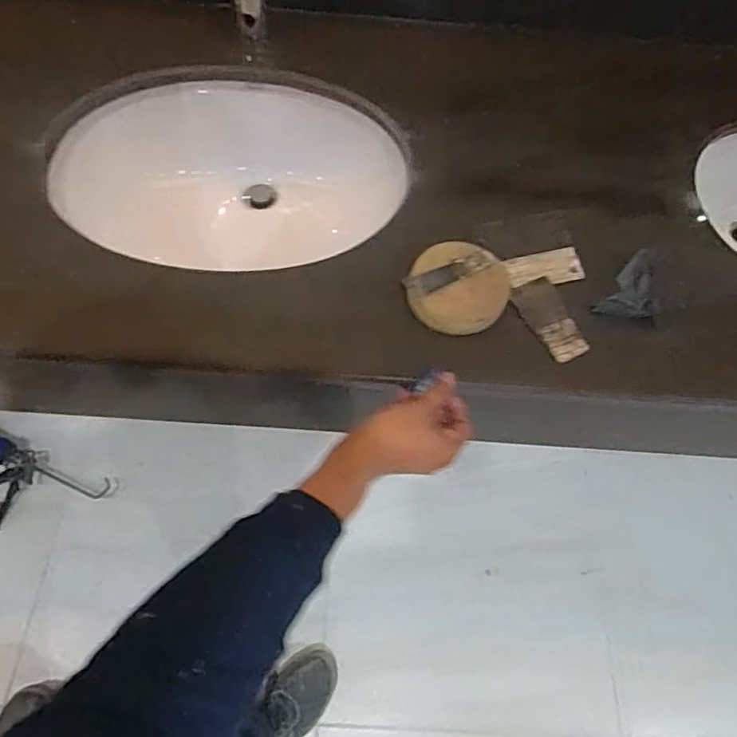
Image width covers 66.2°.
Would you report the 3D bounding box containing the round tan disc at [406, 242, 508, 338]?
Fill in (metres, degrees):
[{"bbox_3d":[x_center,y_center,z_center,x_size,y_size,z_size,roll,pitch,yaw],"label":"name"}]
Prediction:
[{"bbox_3d":[0.096,-0.086,0.603,0.102,0.033,0.098,1,62,-2],"label":"round tan disc"}]

